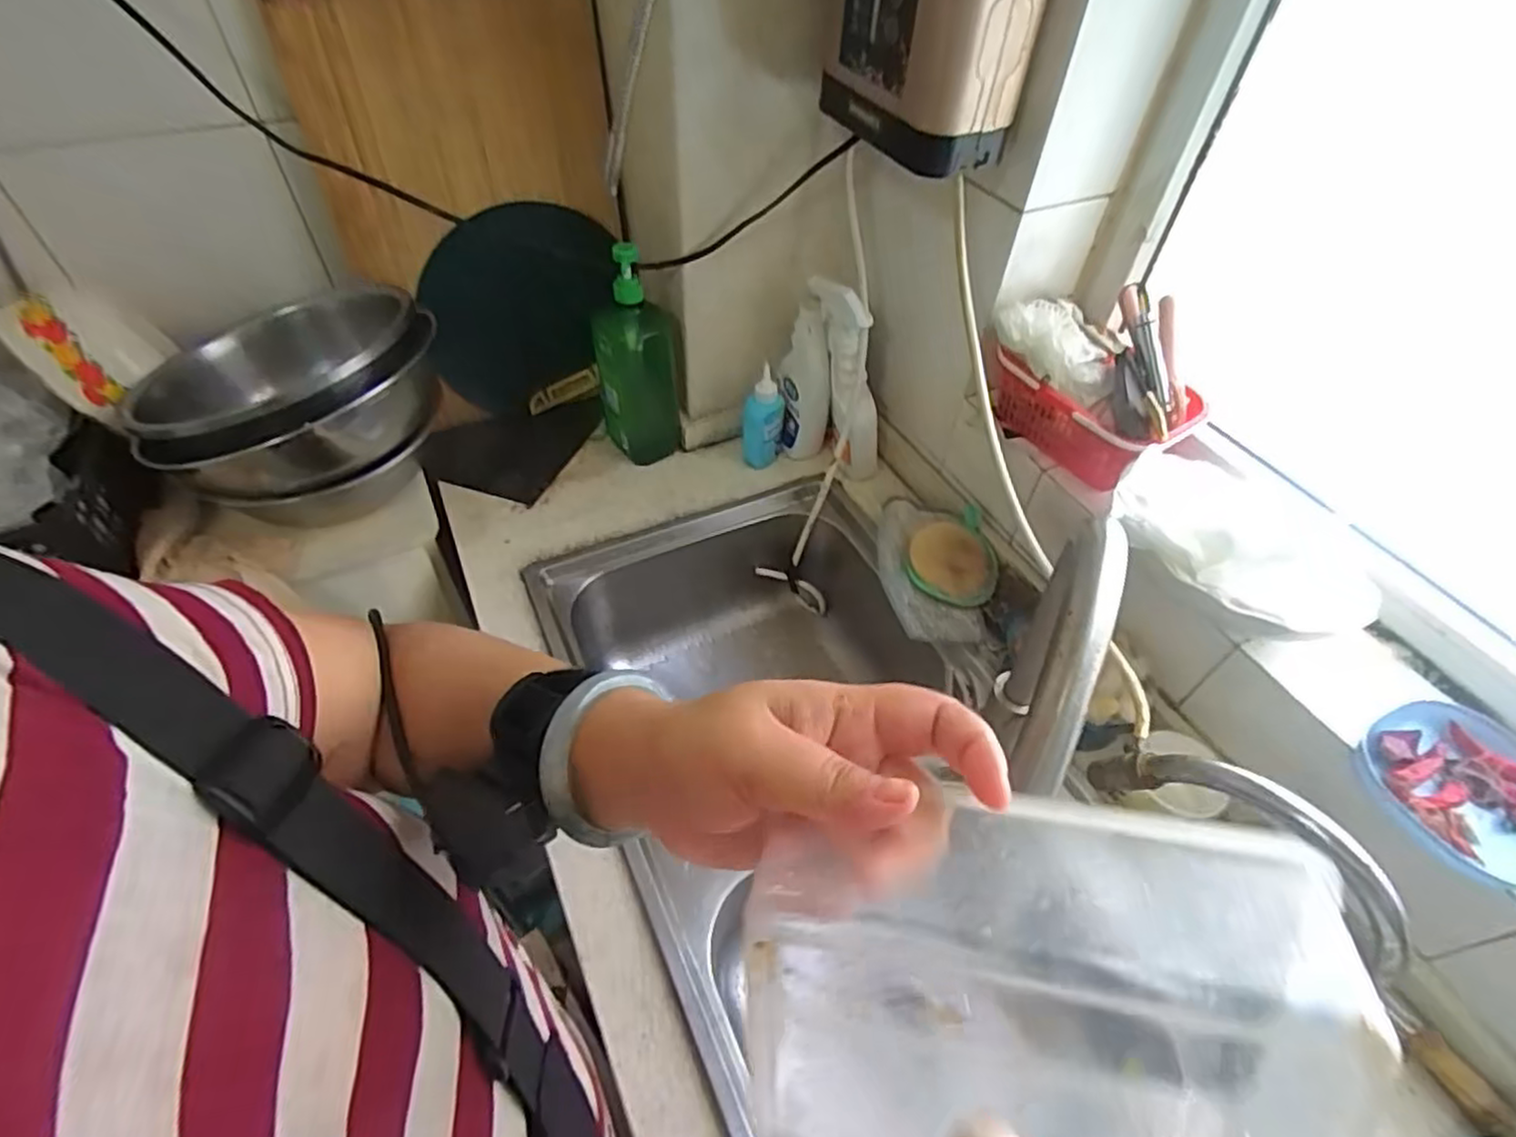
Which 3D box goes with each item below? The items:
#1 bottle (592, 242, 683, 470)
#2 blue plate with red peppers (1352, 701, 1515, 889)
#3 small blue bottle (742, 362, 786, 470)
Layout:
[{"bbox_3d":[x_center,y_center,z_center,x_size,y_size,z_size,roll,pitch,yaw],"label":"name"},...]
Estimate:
[{"bbox_3d":[-0.152,-0.257,0.901,0.104,0.287,0.066,-4,50,-6],"label":"bottle"},{"bbox_3d":[0.543,0.167,0.529,0.131,0.035,0.132,1,49,-2],"label":"blue plate with red peppers"},{"bbox_3d":[0.005,-0.196,0.953,0.047,0.139,0.053,37,57,25],"label":"small blue bottle"}]

